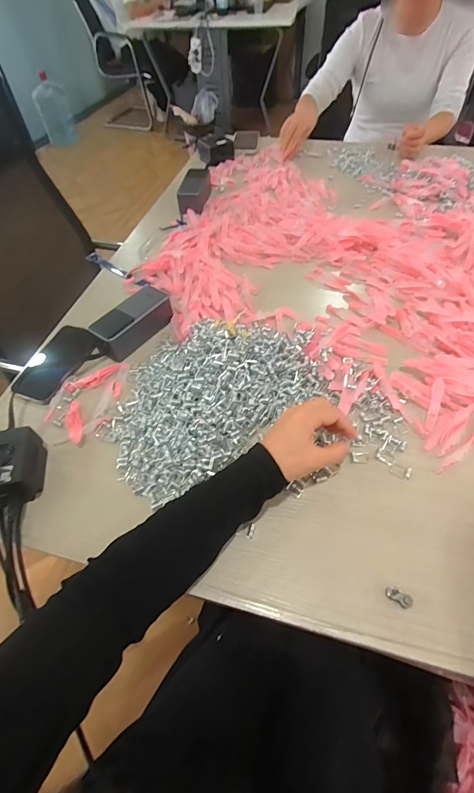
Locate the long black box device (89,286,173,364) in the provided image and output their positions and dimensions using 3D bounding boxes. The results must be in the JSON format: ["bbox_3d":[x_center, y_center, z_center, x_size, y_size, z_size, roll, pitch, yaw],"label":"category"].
[{"bbox_3d":[-0.165,-0.120,0.581,0.057,0.045,0.130,32,63,22],"label":"long black box device"}]

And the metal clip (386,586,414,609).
[{"bbox_3d":[0.157,0.193,0.356,0.023,0.011,0.012,31,62,22],"label":"metal clip"}]

